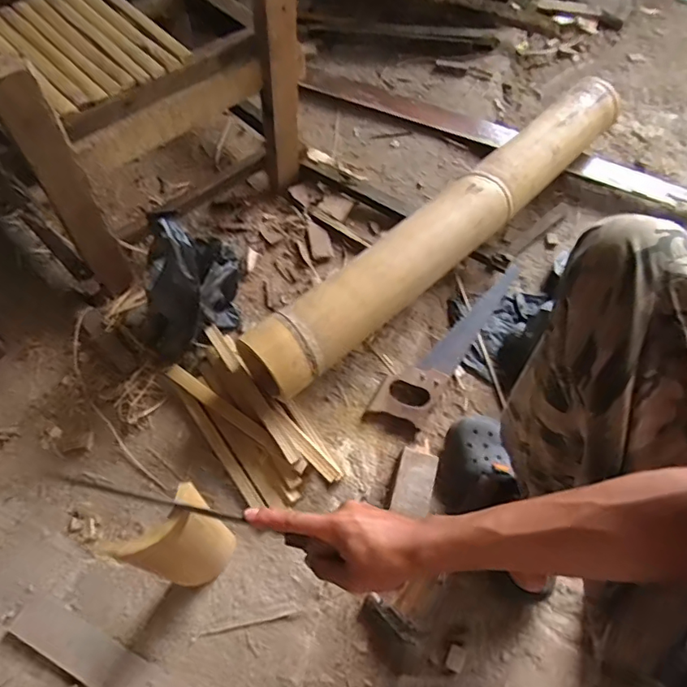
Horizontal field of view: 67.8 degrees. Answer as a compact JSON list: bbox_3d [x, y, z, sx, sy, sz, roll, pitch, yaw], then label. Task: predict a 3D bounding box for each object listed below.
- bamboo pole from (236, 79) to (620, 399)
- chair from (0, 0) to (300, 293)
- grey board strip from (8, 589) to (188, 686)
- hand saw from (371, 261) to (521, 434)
[{"bbox_3d":[0.230,-0.242,0.922,0.967,0.088,0.137,-38,67,-21],"label":"bamboo pole"},{"bbox_3d":[-0.337,-0.410,0.843,0.449,0.364,0.330,-39,67,-21],"label":"chair"},{"bbox_3d":[-0.276,0.418,0.642,0.326,0.014,0.055,24,56,13],"label":"grey board strip"},{"bbox_3d":[0.197,-0.025,0.926,0.089,0.030,0.425,30,64,16],"label":"hand saw"}]

